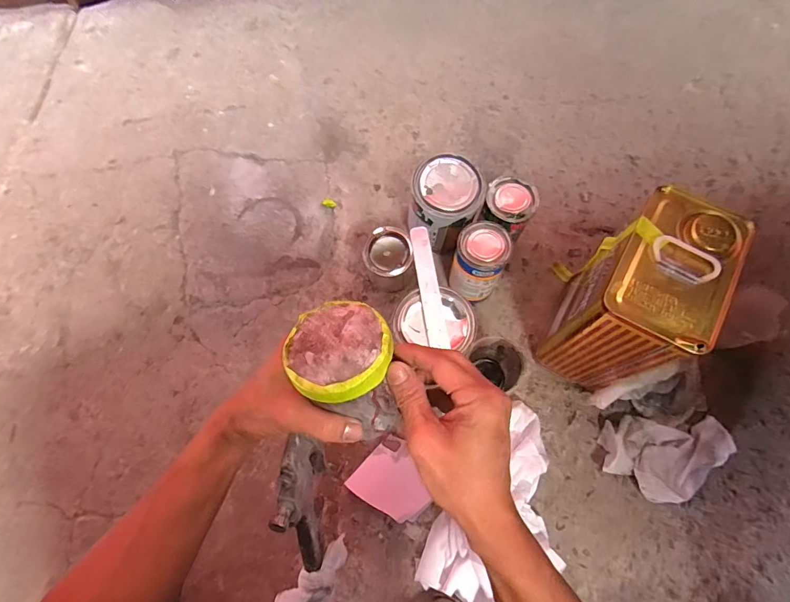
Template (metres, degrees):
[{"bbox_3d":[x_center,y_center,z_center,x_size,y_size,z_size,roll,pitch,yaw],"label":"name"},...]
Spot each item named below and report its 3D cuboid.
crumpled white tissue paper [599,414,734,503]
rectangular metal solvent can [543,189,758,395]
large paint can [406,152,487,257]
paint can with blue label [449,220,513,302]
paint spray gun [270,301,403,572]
[{"bbox_3d":[0.369,0.215,0.568,0.157,0.038,0.107,1,72,1],"label":"crumpled white tissue paper"},{"bbox_3d":[0.289,0.001,0.529,0.104,0.243,0.173,33,75,10],"label":"rectangular metal solvent can"},{"bbox_3d":[0.076,-0.138,0.652,0.103,0.128,0.118,9,72,3],"label":"large paint can"},{"bbox_3d":[0.122,-0.050,0.620,0.075,0.130,0.080,0,72,0],"label":"paint can with blue label"},{"bbox_3d":[-0.063,0.127,0.357,0.089,0.084,0.257,20,118,7],"label":"paint spray gun"}]

